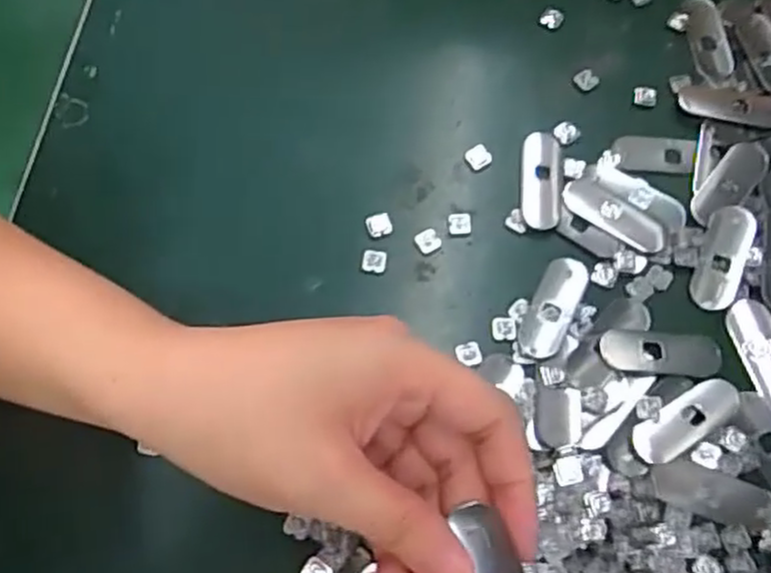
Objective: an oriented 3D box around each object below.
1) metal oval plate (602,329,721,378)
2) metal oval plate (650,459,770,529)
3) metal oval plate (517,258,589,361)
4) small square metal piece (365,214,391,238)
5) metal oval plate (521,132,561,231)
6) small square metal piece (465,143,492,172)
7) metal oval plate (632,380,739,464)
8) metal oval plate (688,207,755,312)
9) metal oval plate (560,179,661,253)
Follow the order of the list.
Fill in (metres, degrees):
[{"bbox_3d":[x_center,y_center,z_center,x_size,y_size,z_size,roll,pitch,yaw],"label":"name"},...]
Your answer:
[{"bbox_3d":[0.117,0.028,0.309,0.050,0.004,0.018,5,69,3],"label":"metal oval plate"},{"bbox_3d":[0.130,0.082,0.290,0.050,0.004,0.018,15,70,6],"label":"metal oval plate"},{"bbox_3d":[0.073,0.009,0.317,0.017,0.004,0.050,26,71,10],"label":"metal oval plate"},{"bbox_3d":[-0.003,-0.028,0.332,0.011,0.004,0.011,-16,70,-5],"label":"small square metal piece"},{"bbox_3d":[0.072,-0.050,0.340,0.018,0.004,0.049,3,69,2],"label":"metal oval plate"},{"bbox_3d":[0.044,-0.061,0.344,0.012,0.004,0.011,-42,74,-14],"label":"small square metal piece"},{"bbox_3d":[0.124,0.055,0.298,0.049,0.004,0.018,-29,72,-10],"label":"metal oval plate"},{"bbox_3d":[0.149,-0.013,0.324,0.019,0.004,0.050,22,71,9],"label":"metal oval plate"},{"bbox_3d":[0.103,-0.032,0.332,0.049,0.004,0.016,37,74,13],"label":"metal oval plate"}]

